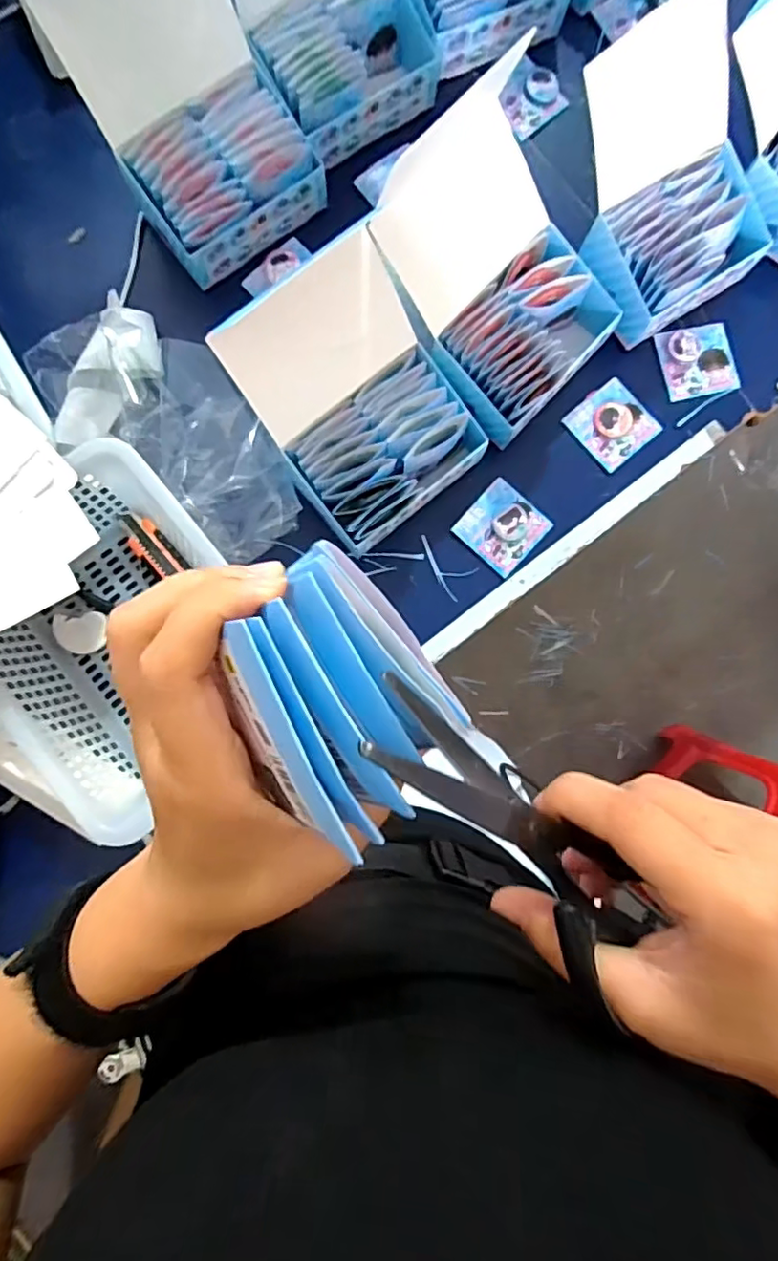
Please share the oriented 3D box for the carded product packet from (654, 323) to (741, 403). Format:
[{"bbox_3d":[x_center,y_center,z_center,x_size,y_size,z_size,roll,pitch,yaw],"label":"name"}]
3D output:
[{"bbox_3d":[0.296,-0.257,0.567,0.068,0.009,0.067,-14,90,-3],"label":"carded product packet"}]

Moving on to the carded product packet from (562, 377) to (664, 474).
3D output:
[{"bbox_3d":[0.211,-0.195,0.560,0.071,0.008,0.069,-39,88,-5],"label":"carded product packet"}]

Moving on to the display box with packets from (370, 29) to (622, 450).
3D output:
[{"bbox_3d":[0.090,-0.289,0.494,0.187,0.137,0.158,45,85,1],"label":"display box with packets"}]

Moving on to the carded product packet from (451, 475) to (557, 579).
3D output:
[{"bbox_3d":[0.105,-0.095,0.543,0.066,0.012,0.070,42,85,1],"label":"carded product packet"}]

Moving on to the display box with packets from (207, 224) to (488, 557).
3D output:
[{"bbox_3d":[-0.022,-0.177,0.484,0.149,0.128,0.167,-37,88,-5],"label":"display box with packets"}]

